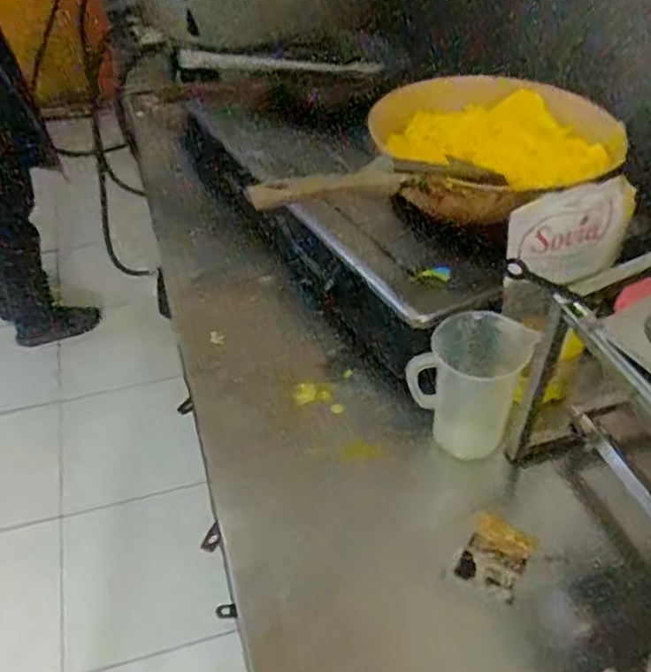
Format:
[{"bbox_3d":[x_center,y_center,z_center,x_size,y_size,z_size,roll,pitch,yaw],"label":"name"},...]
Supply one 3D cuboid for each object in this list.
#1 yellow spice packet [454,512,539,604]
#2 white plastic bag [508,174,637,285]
[{"bbox_3d":[0.167,0.212,0.650,0.057,0.024,0.085,21,51,25],"label":"yellow spice packet"},{"bbox_3d":[0.250,-0.102,0.667,0.141,0.093,0.030,-16,44,-15],"label":"white plastic bag"}]

